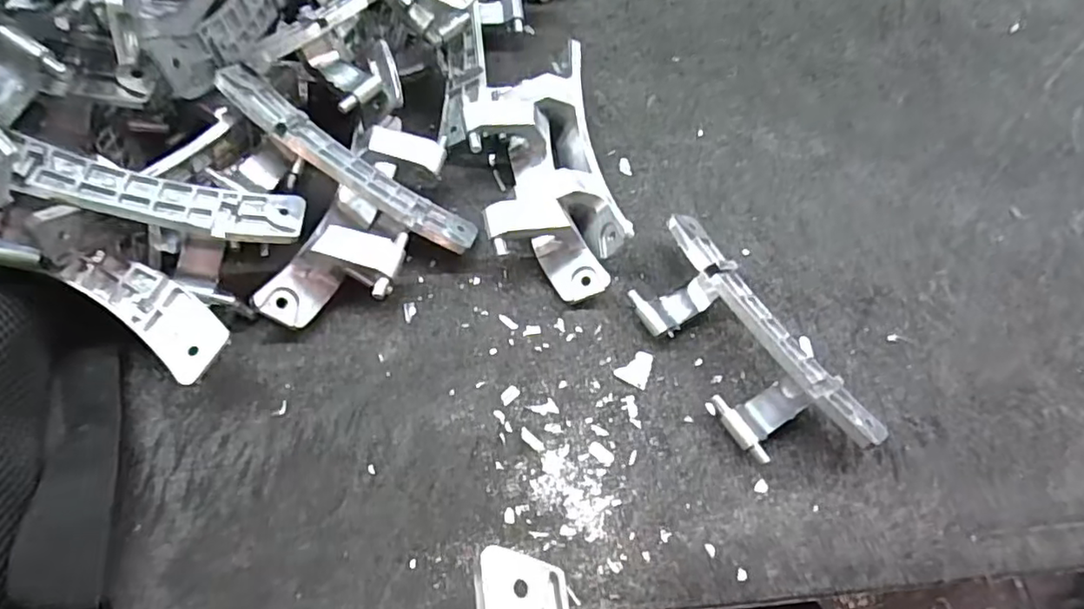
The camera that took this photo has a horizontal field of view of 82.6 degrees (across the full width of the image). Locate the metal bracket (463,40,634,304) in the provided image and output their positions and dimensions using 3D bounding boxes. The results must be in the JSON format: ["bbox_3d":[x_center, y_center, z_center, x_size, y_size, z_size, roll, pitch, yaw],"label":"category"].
[{"bbox_3d":[-0.001,-0.080,0.371,0.081,0.038,0.165,-9,63,-8],"label":"metal bracket"}]

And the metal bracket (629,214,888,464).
[{"bbox_3d":[0.104,0.020,0.325,0.065,0.036,0.151,-28,67,-17],"label":"metal bracket"}]

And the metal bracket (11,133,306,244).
[{"bbox_3d":[-0.175,-0.050,0.292,0.115,0.011,0.031,10,59,-28],"label":"metal bracket"}]

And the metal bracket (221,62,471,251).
[{"bbox_3d":[-0.103,-0.074,0.332,0.151,0.015,0.030,35,63,-14],"label":"metal bracket"}]

